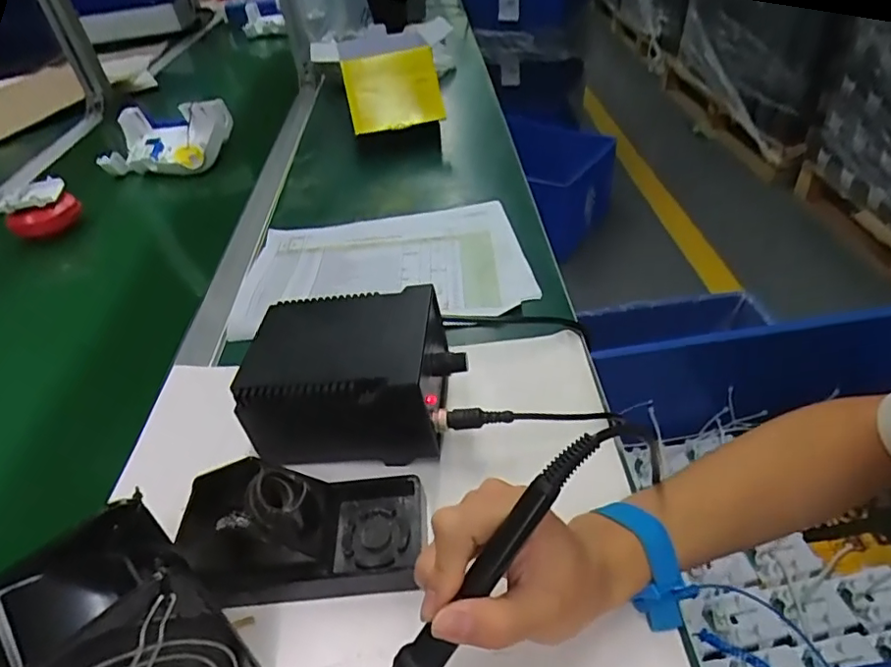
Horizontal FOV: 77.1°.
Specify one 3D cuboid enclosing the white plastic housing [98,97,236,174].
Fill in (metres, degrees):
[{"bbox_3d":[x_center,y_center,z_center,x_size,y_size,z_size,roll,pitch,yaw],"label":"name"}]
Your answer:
[{"bbox_3d":[-0.469,-0.325,0.921,0.195,0.071,0.145,4,41,12],"label":"white plastic housing"}]

